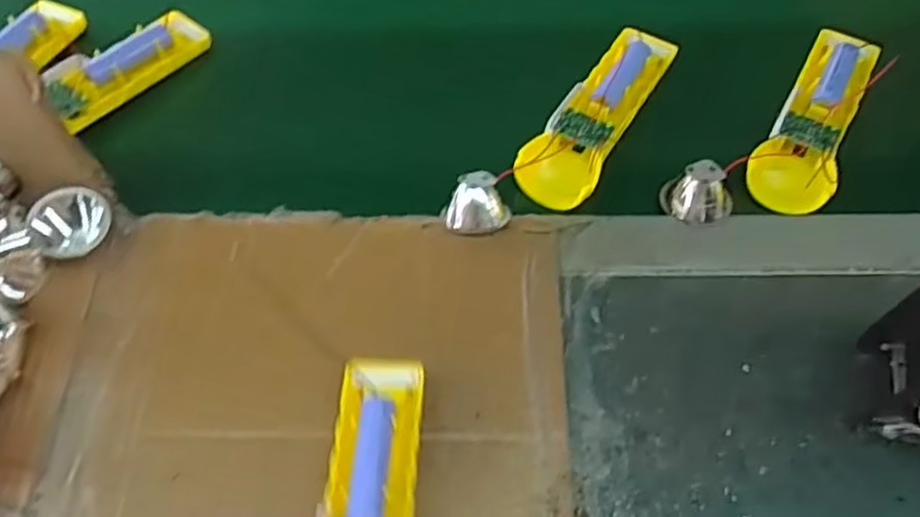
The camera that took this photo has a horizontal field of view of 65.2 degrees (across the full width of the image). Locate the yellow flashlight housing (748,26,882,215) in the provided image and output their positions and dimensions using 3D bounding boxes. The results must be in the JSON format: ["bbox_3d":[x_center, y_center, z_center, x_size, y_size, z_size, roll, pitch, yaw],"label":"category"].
[{"bbox_3d":[0.229,-0.089,0.468,0.050,0.042,0.144,29,67,14],"label":"yellow flashlight housing"}]

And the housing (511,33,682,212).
[{"bbox_3d":[0.090,-0.098,0.475,0.051,0.024,0.148,27,64,16],"label":"housing"}]

